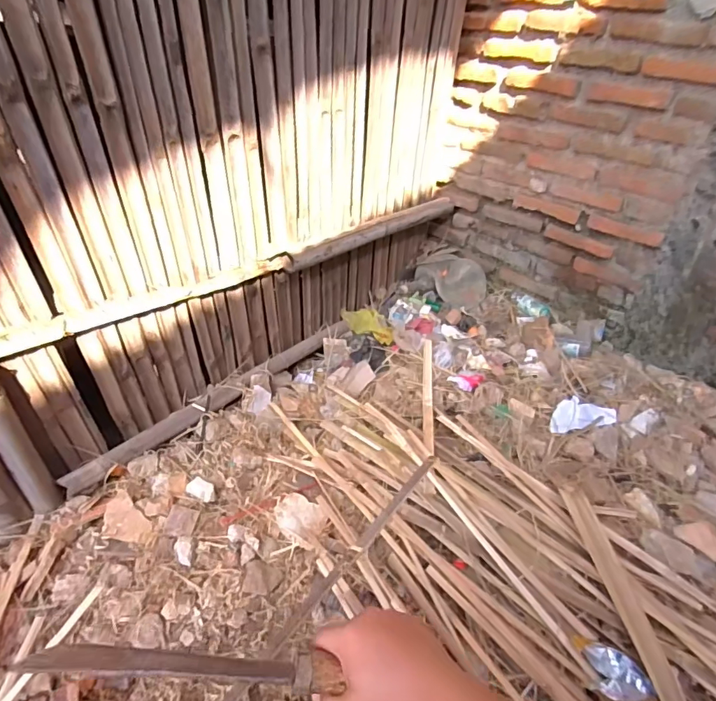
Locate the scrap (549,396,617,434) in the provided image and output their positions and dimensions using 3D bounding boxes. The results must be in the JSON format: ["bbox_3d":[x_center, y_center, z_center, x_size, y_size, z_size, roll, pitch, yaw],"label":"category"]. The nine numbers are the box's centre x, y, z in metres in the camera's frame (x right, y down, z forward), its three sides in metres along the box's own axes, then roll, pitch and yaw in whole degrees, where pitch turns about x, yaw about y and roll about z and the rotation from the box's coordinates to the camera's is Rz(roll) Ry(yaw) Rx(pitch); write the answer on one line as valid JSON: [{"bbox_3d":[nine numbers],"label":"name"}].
[{"bbox_3d":[0.571,0.163,1.164,0.181,0.039,0.086,-7,38,-16],"label":"scrap"}]

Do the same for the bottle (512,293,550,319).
[{"bbox_3d":[0.568,-0.148,1.502,0.054,0.043,0.139,-17,41,-27],"label":"bottle"}]

